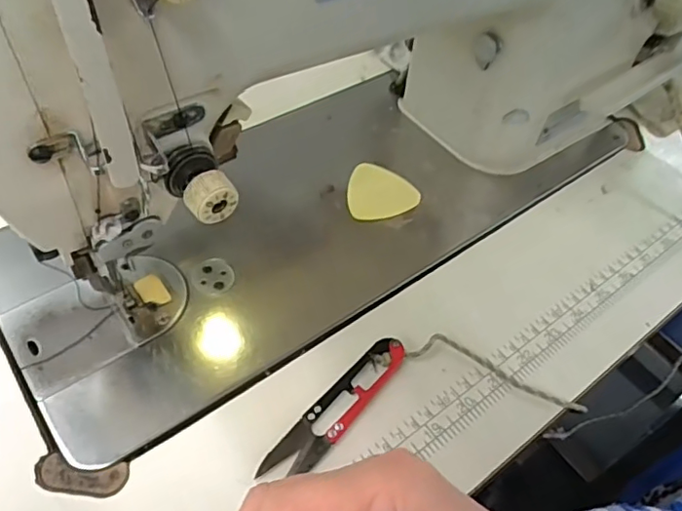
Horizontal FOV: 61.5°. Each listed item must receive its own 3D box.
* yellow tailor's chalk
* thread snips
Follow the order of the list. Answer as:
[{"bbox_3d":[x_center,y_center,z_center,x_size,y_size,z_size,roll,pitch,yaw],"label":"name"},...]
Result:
[{"bbox_3d":[0.026,-0.047,0.419,0.052,0.005,0.050,2,53,-3],"label":"yellow tailor's chalk"},{"bbox_3d":[-0.001,0.082,0.311,0.022,0.008,0.102,36,58,21],"label":"thread snips"}]

